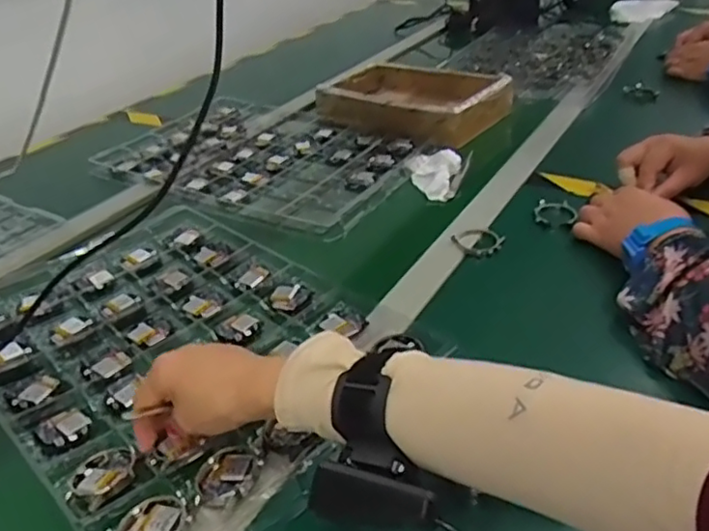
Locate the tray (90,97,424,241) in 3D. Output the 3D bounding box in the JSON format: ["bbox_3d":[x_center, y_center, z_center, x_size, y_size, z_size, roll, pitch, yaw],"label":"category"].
[{"bbox_3d":[-0.129,-0.171,0.930,0.443,0.019,0.315,15,38,27],"label":"tray"}]

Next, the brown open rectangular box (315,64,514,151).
[{"bbox_3d":[0.100,-0.278,1.032,0.283,0.054,0.220,21,41,33],"label":"brown open rectangular box"}]

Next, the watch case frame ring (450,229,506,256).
[{"bbox_3d":[0.136,-0.027,0.684,0.050,0.010,0.044,-29,40,-31],"label":"watch case frame ring"}]

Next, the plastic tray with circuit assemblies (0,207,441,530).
[{"bbox_3d":[-0.174,0.063,0.580,0.293,0.019,0.423,-31,41,-34],"label":"plastic tray with circuit assemblies"}]

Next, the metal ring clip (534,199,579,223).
[{"bbox_3d":[0.233,-0.063,0.733,0.047,0.006,0.048,1,34,9],"label":"metal ring clip"}]

